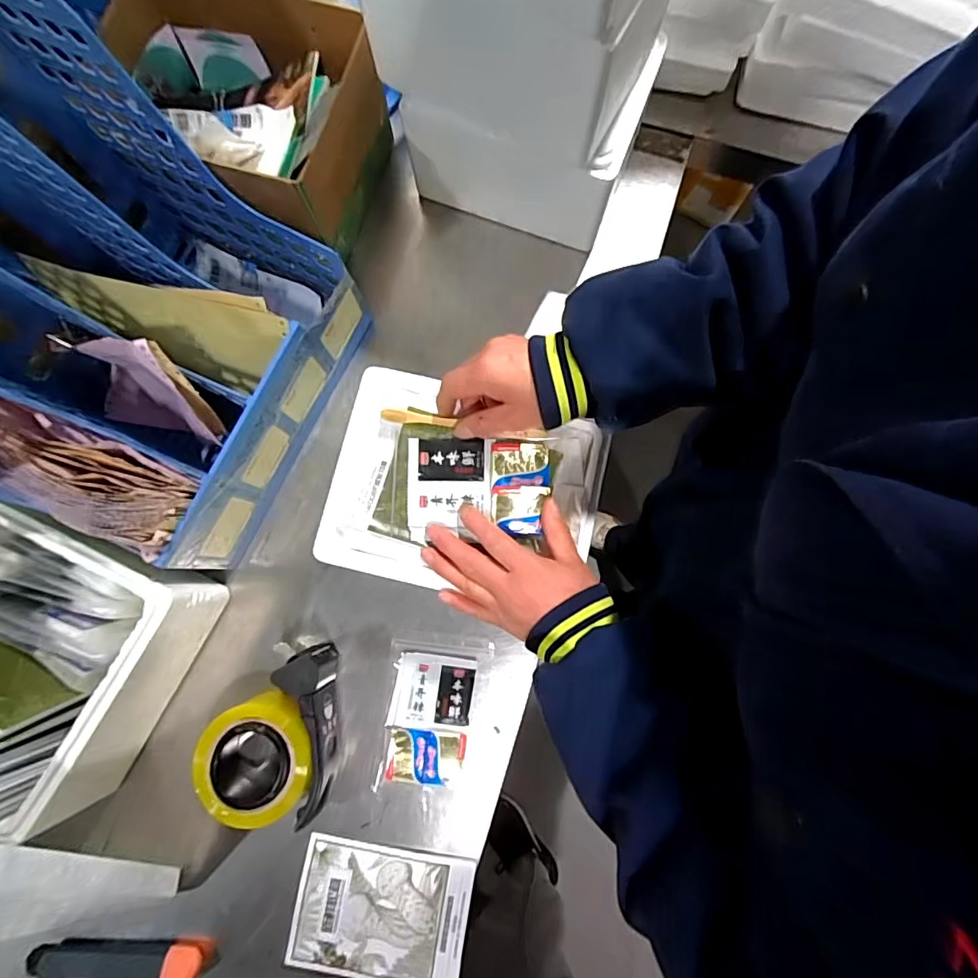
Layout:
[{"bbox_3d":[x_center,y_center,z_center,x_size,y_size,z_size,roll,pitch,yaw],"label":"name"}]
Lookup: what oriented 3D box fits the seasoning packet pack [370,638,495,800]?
[{"bbox_3d":[-0.061,0.236,0.533,0.097,0.015,0.155,6,80,1],"label":"seasoning packet pack"}]

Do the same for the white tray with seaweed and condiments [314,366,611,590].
[{"bbox_3d":[-0.021,-0.002,0.437,0.225,0.022,0.173,13,80,2],"label":"white tray with seaweed and condiments"}]

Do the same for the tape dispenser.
[{"bbox_3d":[-0.215,0.240,0.507,0.120,0.068,0.151,-4,79,-1],"label":"tape dispenser"}]

